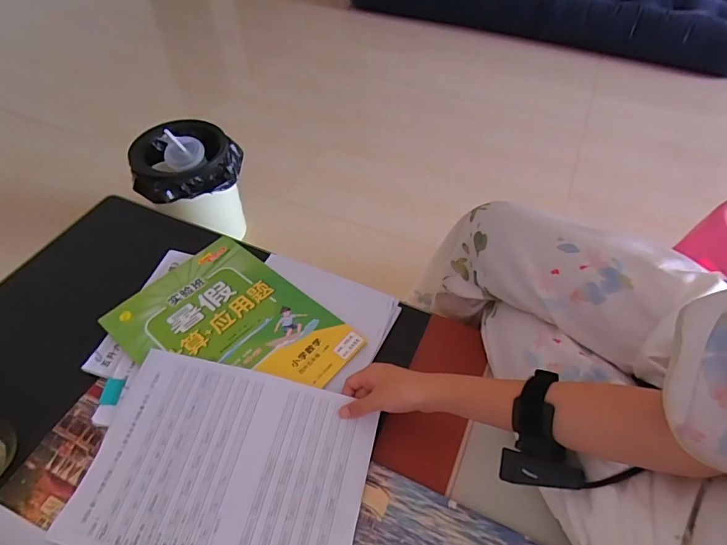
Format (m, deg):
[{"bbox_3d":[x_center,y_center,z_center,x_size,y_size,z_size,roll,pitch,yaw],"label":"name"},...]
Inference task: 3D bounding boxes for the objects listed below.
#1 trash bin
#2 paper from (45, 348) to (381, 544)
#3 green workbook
[{"bbox_3d":[-0.418,-0.205,1.110,0.232,0.317,0.232,-19,54,-15],"label":"trash bin"},{"bbox_3d":[-0.147,0.208,0.465,0.291,0.022,0.206,12,61,8],"label":"paper"},{"bbox_3d":[-0.172,0.076,0.576,0.293,0.013,0.201,32,58,23],"label":"green workbook"}]

